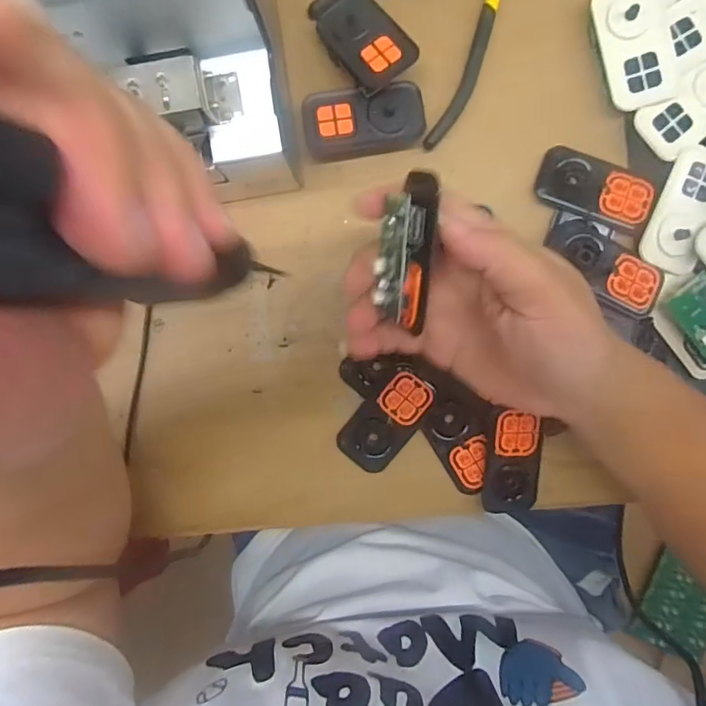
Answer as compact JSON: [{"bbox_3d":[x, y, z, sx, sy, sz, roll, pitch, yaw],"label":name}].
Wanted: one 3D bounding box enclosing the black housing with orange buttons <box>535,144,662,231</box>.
[{"bbox_3d":[0.157,-0.107,0.331,0.072,0.007,0.040,19,94,5],"label":"black housing with orange buttons"}]

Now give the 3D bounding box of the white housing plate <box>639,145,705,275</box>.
[{"bbox_3d":[0.210,-0.089,0.322,0.037,0.008,0.075,21,94,5],"label":"white housing plate"}]

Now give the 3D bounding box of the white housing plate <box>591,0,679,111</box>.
[{"bbox_3d":[0.174,-0.191,0.315,0.042,0.008,0.077,-13,90,7],"label":"white housing plate"}]

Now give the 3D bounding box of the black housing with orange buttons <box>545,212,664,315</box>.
[{"bbox_3d":[0.159,-0.057,0.322,0.079,0.017,0.038,35,95,4],"label":"black housing with orange buttons"}]

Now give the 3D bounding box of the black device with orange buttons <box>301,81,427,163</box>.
[{"bbox_3d":[0.008,-0.148,0.327,0.075,0.017,0.040,-8,91,7],"label":"black device with orange buttons"}]

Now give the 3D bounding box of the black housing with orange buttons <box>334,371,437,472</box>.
[{"bbox_3d":[0.023,0.046,0.346,0.039,0.008,0.072,39,95,4],"label":"black housing with orange buttons"}]

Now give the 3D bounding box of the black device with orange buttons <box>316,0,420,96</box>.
[{"bbox_3d":[0.008,-0.197,0.322,0.040,0.017,0.073,-31,76,-4],"label":"black device with orange buttons"}]

